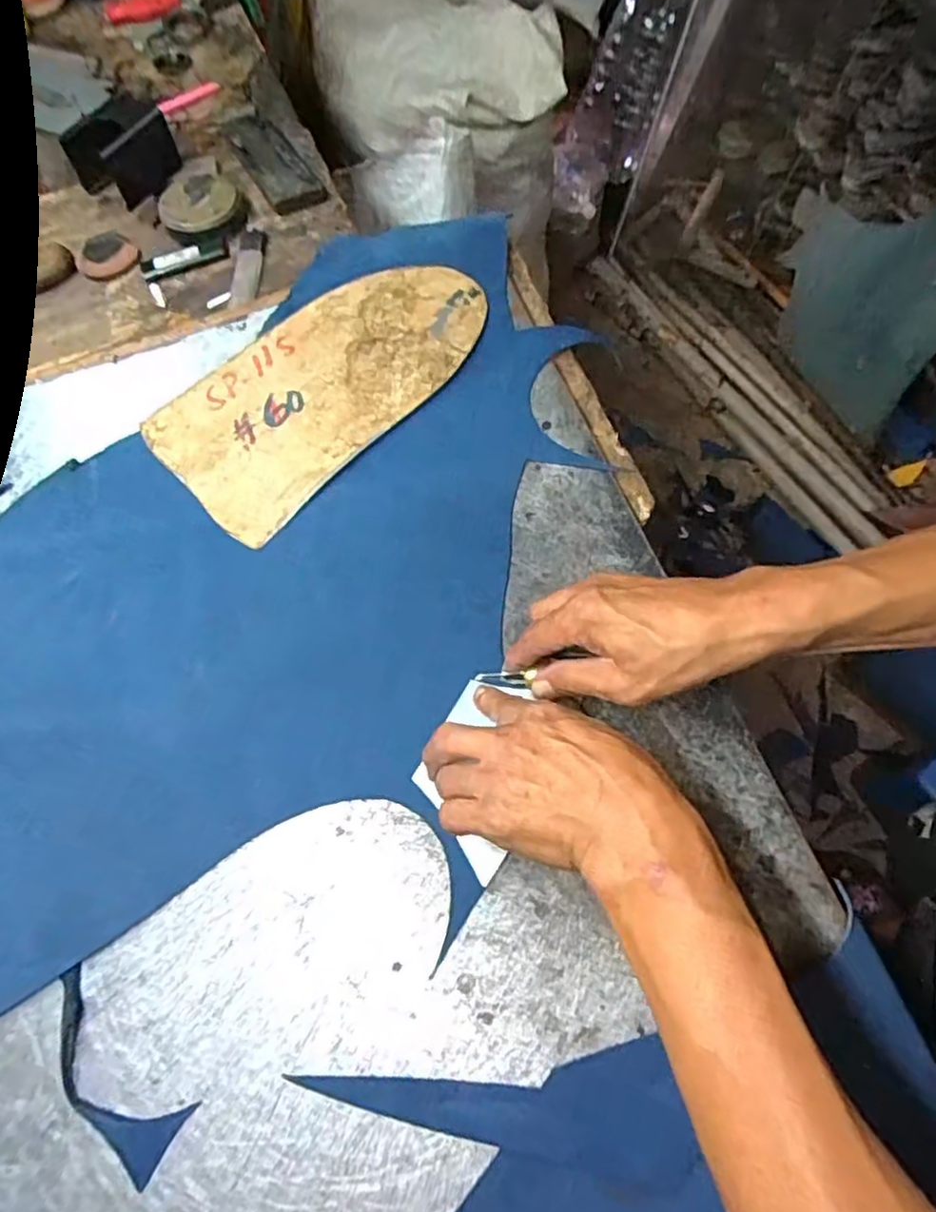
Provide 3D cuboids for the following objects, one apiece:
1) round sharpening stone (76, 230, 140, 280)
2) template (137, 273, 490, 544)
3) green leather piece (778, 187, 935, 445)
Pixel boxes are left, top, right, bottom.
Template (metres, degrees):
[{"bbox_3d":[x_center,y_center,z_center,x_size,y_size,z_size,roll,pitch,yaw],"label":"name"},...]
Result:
[{"bbox_3d":[-0.342,-0.332,0.631,0.055,0.016,0.044,-30,70,-14],"label":"round sharpening stone"},{"bbox_3d":[-0.111,-0.182,0.530,0.276,0.004,0.138,-43,73,-11],"label":"template"},{"bbox_3d":[0.885,-0.709,1.378,0.200,0.544,0.539,2,50,-12],"label":"green leather piece"}]

